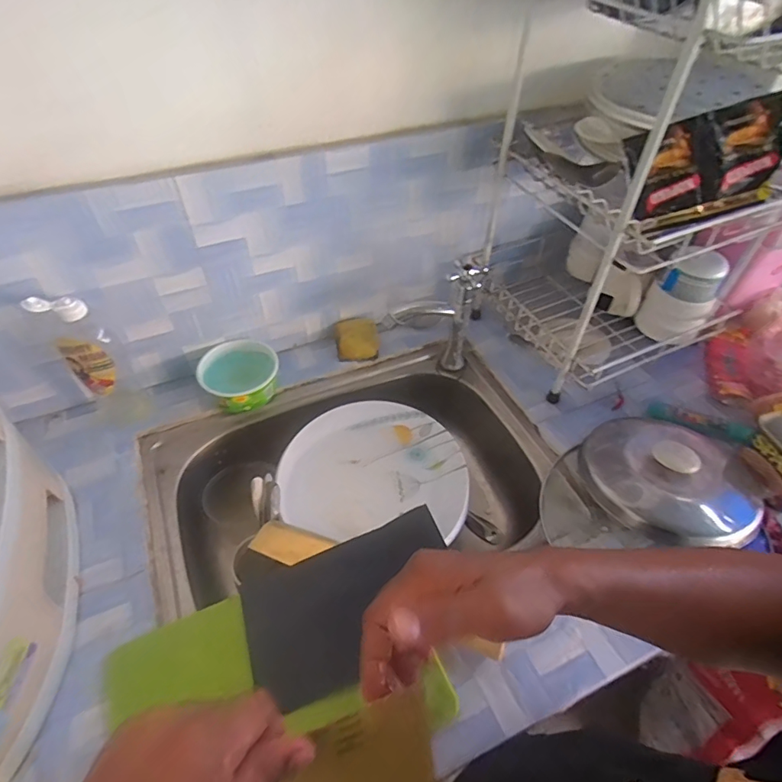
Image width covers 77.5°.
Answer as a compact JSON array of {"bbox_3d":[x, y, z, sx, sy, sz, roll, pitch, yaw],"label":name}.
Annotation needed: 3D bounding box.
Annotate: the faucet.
[{"bbox_3d":[0.063,-0.102,0.734,0.151,0.183,0.047,-10,49,-10],"label":"faucet"}]

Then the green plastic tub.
[{"bbox_3d":[-0.222,-0.022,0.719,0.114,0.063,0.087,-28,54,-24],"label":"green plastic tub"}]

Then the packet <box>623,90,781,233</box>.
[{"bbox_3d":[0.362,-0.259,0.562,0.155,0.110,0.023,-13,23,14],"label":"packet"}]

